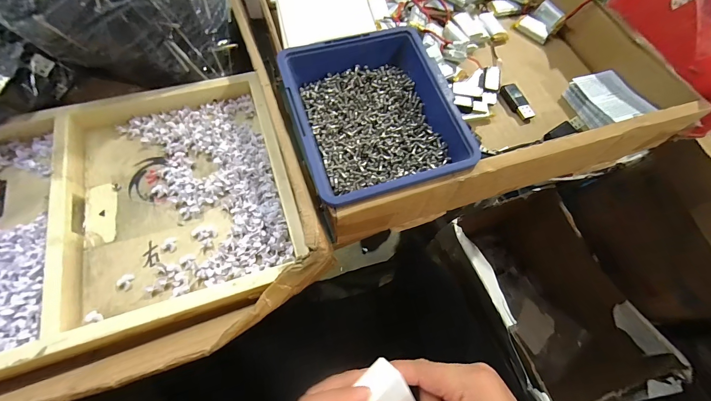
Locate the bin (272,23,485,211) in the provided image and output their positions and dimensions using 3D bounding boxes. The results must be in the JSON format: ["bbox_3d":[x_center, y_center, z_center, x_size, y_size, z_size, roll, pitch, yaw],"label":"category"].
[{"bbox_3d":[0.014,-0.069,0.250,0.122,0.045,0.143,-17,68,-11],"label":"bin"}]

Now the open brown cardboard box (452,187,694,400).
[{"bbox_3d":[0.412,0.234,0.765,0.332,0.300,0.468,-10,67,-8],"label":"open brown cardboard box"}]

